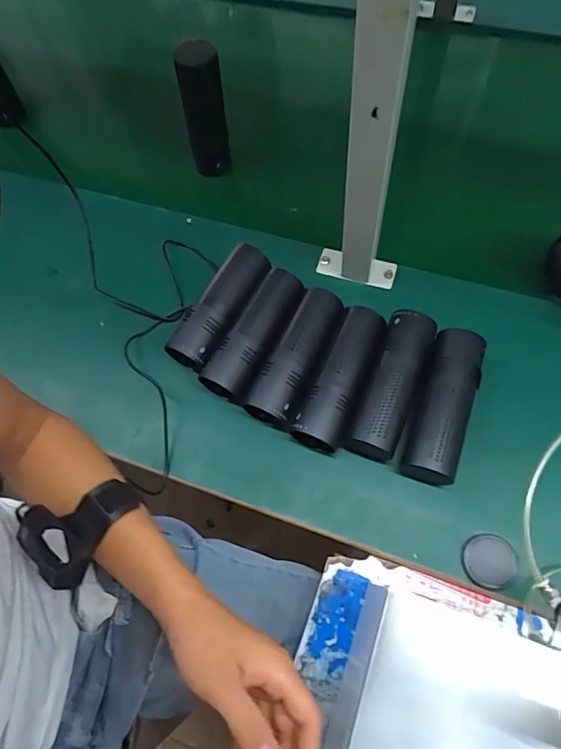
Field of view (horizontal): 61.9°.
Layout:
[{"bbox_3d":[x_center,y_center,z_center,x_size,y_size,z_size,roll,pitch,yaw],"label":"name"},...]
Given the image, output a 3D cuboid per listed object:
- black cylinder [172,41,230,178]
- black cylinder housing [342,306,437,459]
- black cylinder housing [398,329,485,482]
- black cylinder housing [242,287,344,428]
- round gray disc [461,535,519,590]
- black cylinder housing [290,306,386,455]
[{"bbox_3d":[-0.102,-0.349,0.622,0.055,0.200,0.051,-11,72,-3],"label":"black cylinder"},{"bbox_3d":[0.122,0.013,0.520,0.055,0.057,0.165,19,71,12],"label":"black cylinder housing"},{"bbox_3d":[0.175,0.034,0.507,0.062,0.054,0.162,15,70,11],"label":"black cylinder housing"},{"bbox_3d":[0.020,-0.018,0.540,0.058,0.052,0.163,25,72,14],"label":"black cylinder housing"},{"bbox_3d":[0.209,0.187,0.468,0.049,0.013,0.050,-2,68,4],"label":"round gray disc"},{"bbox_3d":[0.068,0.007,0.527,0.060,0.054,0.160,23,71,13],"label":"black cylinder housing"}]

